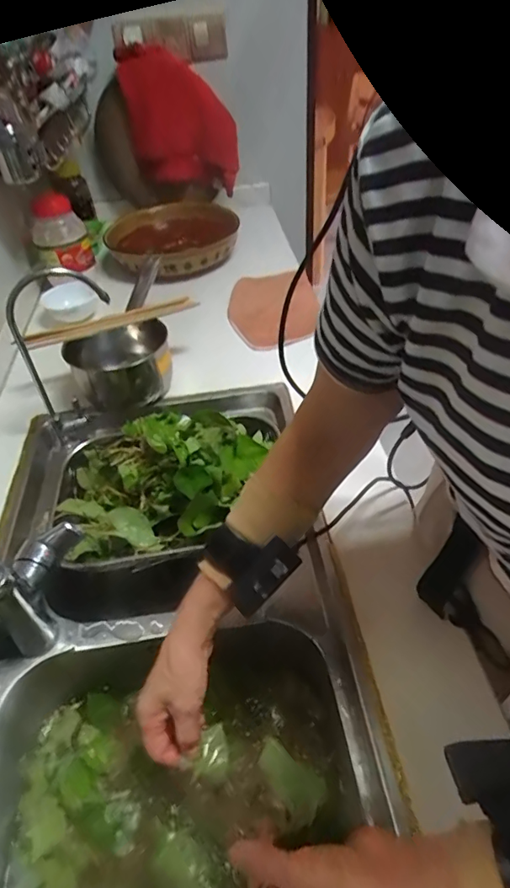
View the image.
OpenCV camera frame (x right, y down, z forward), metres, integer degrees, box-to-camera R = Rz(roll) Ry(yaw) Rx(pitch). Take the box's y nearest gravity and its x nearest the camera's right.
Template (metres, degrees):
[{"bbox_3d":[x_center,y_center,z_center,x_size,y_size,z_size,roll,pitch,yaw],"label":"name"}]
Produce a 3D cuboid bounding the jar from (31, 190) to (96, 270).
[{"bbox_3d":[-0.405,-0.433,1.023,0.108,0.140,0.130,-22,46,-16],"label":"jar"}]

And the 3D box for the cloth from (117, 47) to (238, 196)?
[{"bbox_3d":[-0.176,-0.778,1.168,0.261,0.285,0.047,-7,15,-12],"label":"cloth"}]

